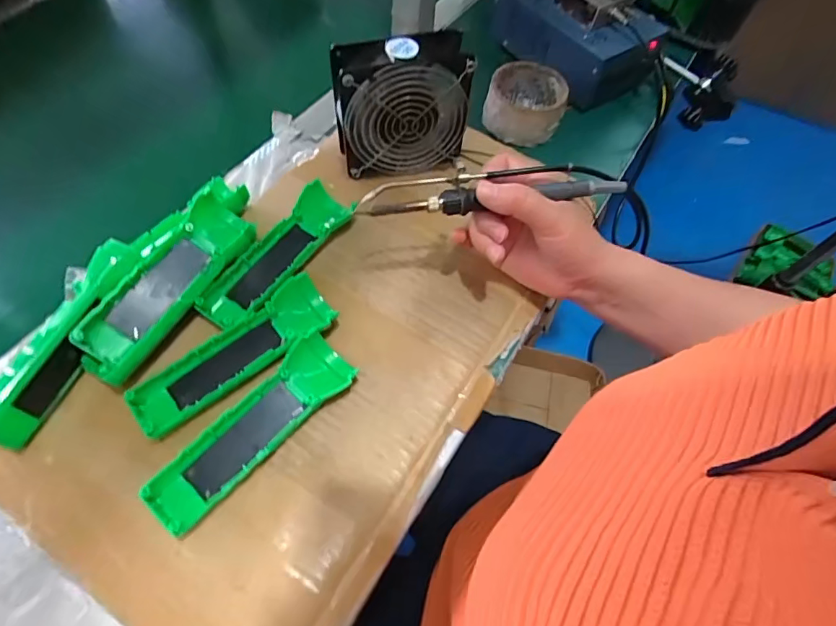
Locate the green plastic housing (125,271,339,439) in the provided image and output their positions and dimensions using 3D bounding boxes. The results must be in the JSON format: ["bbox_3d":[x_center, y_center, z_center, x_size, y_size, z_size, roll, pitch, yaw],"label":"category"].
[{"bbox_3d":[-0.140,0.033,0.384,0.163,0.029,0.049,-38,69,-23],"label":"green plastic housing"}]

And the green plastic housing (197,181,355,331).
[{"bbox_3d":[-0.121,-0.051,0.436,0.048,0.028,0.162,28,62,12],"label":"green plastic housing"}]

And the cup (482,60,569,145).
[{"bbox_3d":[0.118,-0.236,0.547,0.085,0.049,0.082,4,59,-2],"label":"cup"}]

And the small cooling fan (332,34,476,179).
[{"bbox_3d":[-0.016,-0.190,0.465,0.116,0.131,0.047,-10,61,-10],"label":"small cooling fan"}]

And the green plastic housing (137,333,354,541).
[{"bbox_3d":[-0.116,0.085,0.355,0.048,0.026,0.161,37,64,17],"label":"green plastic housing"}]

